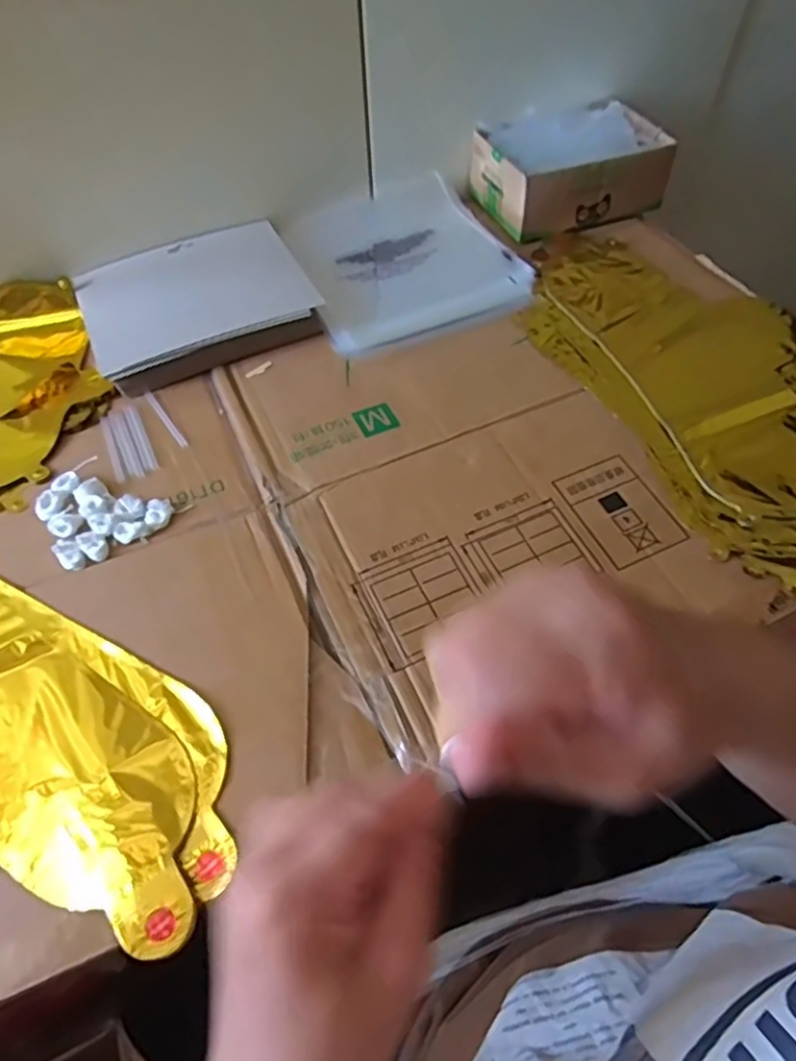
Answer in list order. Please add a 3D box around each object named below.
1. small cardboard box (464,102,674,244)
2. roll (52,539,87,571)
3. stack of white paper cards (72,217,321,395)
[{"bbox_3d":[0.186,-0.398,0.717,0.186,0.064,0.135,-14,57,-9],"label":"small cardboard box"},{"bbox_3d":[-0.241,0.017,0.482,0.016,0.007,0.027,-36,63,-21],"label":"roll"},{"bbox_3d":[-0.194,-0.225,0.634,0.202,0.025,0.170,-22,59,-14],"label":"stack of white paper cards"}]

